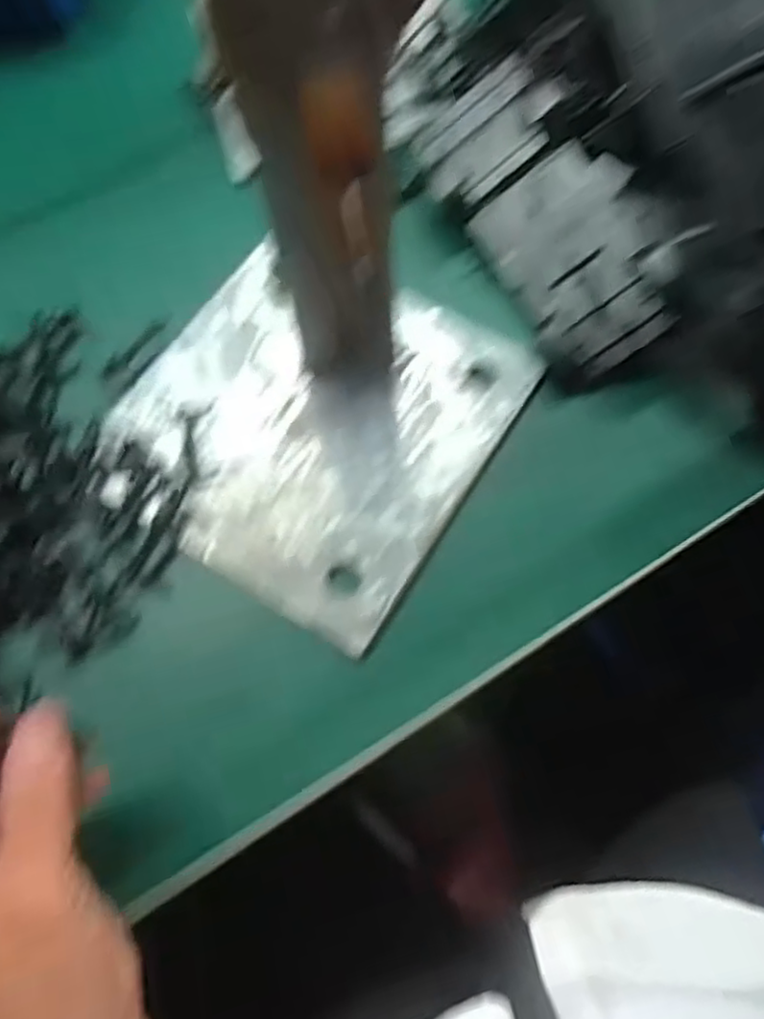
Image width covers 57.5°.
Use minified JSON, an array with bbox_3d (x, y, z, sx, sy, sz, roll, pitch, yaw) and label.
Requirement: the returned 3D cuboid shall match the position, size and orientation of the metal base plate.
[{"bbox_3d":[-0.039,-0.053,0.390,0.191,0.009,0.198,30,72,14],"label":"metal base plate"}]

